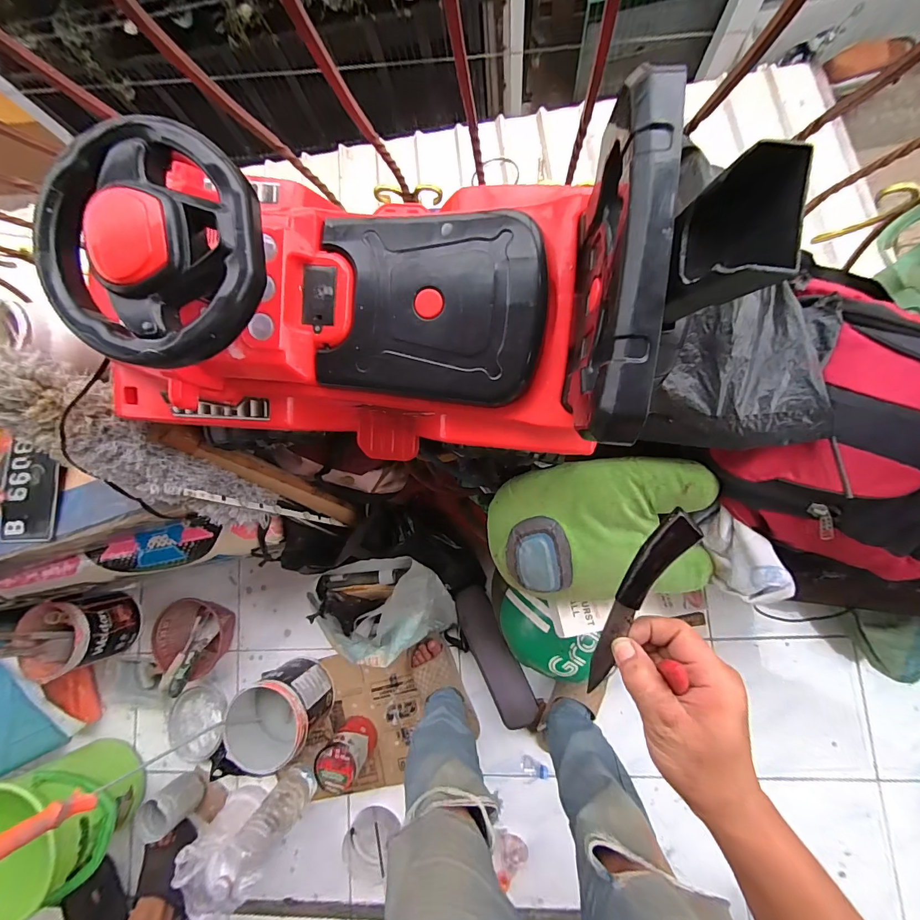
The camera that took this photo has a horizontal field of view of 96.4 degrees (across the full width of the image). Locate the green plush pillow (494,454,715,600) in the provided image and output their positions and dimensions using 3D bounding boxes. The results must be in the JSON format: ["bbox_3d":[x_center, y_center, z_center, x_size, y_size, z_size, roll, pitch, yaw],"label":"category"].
[{"bbox_3d":[0.192,0.096,0.580,0.298,0.106,0.181,-6,84,7],"label":"green plush pillow"}]

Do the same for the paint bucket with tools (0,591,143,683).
[{"bbox_3d":[-0.999,0.449,1.066,0.202,0.184,0.184,-13,83,6],"label":"paint bucket with tools"}]

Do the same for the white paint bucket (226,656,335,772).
[{"bbox_3d":[-0.428,0.601,0.988,0.207,0.182,0.181,-41,81,2],"label":"white paint bucket"}]

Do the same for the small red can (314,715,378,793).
[{"bbox_3d":[-0.262,0.681,0.968,0.100,0.124,0.109,-1,84,7],"label":"small red can"}]

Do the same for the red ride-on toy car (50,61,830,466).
[{"bbox_3d":[-0.084,-0.160,0.442,0.652,0.336,0.267,4,85,8],"label":"red ride-on toy car"}]

